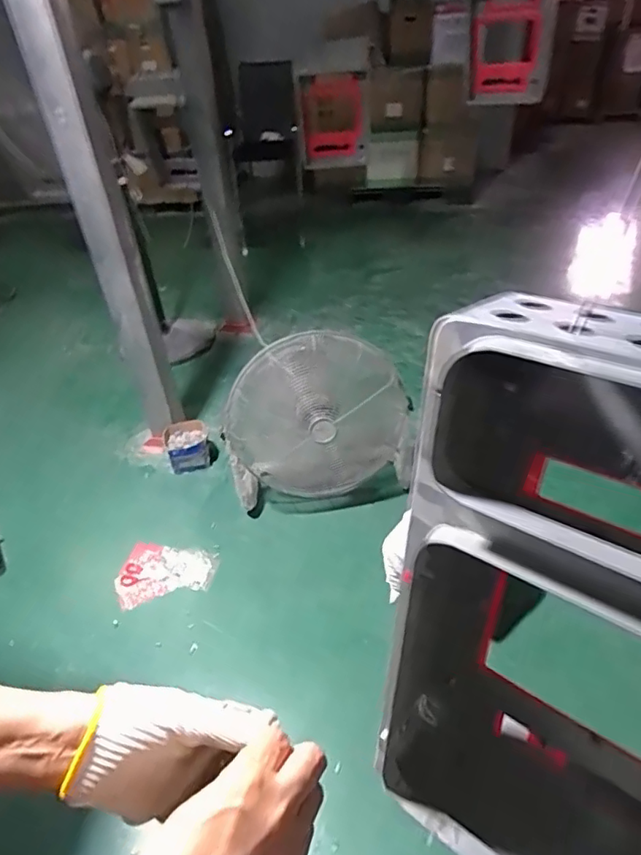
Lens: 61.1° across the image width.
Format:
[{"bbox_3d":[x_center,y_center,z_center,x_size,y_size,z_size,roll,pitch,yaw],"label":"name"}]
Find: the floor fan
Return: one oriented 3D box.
[{"bbox_3d":[-0.012,-0.017,1.659,0.554,0.519,0.210,-8,37,-1],"label":"floor fan"}]

